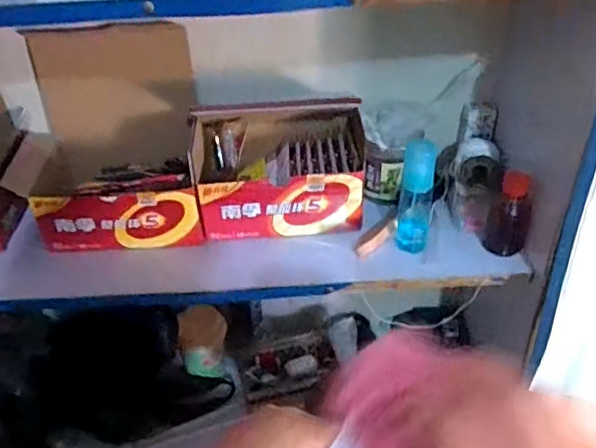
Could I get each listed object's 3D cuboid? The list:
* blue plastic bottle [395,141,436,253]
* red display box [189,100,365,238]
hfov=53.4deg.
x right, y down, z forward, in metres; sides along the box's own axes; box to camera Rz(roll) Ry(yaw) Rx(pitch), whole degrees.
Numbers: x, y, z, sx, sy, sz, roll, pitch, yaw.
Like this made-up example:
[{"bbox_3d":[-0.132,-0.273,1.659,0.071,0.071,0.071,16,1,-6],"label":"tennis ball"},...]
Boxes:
[{"bbox_3d":[0.134,-0.031,0.676,0.038,0.138,0.040,9,40,14],"label":"blue plastic bottle"},{"bbox_3d":[-0.023,-0.084,0.740,0.205,0.138,0.139,-6,39,-3],"label":"red display box"}]

